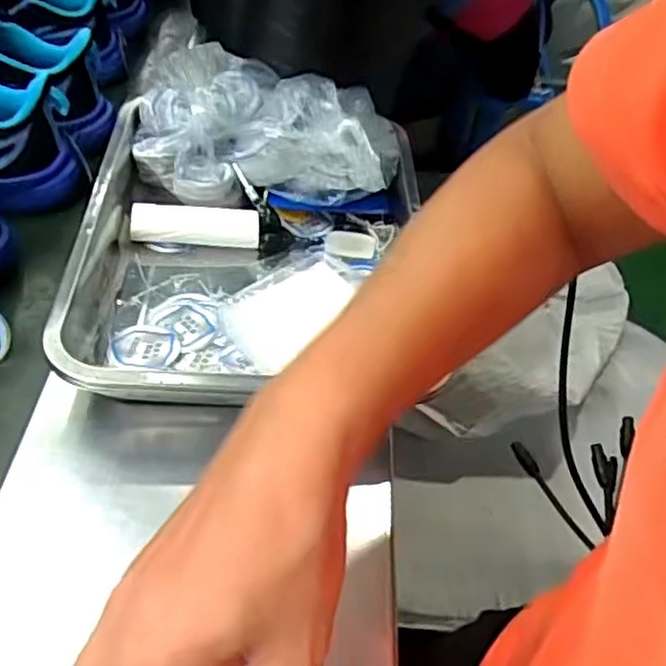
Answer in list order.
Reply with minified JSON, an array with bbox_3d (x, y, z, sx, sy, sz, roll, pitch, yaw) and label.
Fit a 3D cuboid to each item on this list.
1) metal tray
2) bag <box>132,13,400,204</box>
[{"bbox_3d":[-0.063,-0.077,0.542,0.267,0.087,0.319,-1,55,-3],"label":"metal tray"},{"bbox_3d":[-0.061,-0.179,0.592,0.232,0.069,0.147,10,55,5],"label":"bag"}]

